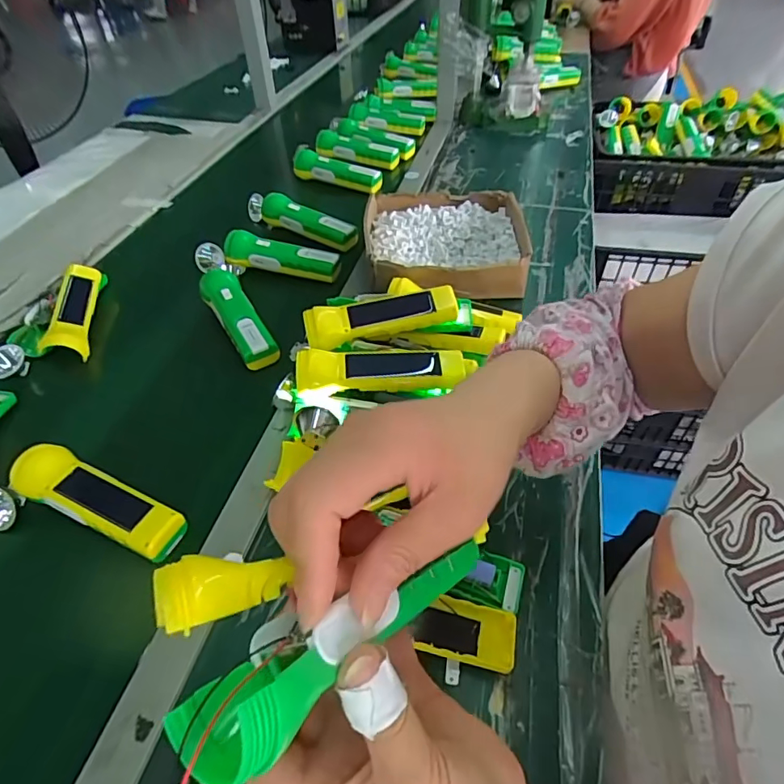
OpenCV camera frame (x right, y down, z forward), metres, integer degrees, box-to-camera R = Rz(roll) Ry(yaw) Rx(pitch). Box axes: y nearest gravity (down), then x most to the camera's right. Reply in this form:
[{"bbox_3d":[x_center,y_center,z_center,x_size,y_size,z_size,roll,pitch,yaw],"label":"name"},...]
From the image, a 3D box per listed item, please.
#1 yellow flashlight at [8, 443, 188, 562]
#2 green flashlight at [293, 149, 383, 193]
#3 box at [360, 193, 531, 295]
[{"bbox_3d":[-0.264,0.097,0.441,0.166,0.038,0.046,17,50,17],"label":"yellow flashlight"},{"bbox_3d":[-0.100,-0.397,0.876,0.180,0.038,0.044,18,50,18],"label":"green flashlight"},{"bbox_3d":[0.076,-0.201,0.687,0.209,0.072,0.194,-7,47,-4],"label":"box"}]

